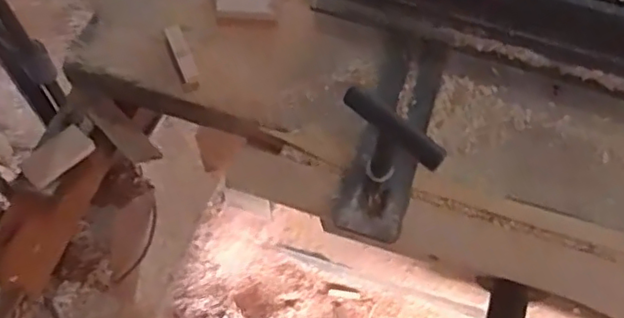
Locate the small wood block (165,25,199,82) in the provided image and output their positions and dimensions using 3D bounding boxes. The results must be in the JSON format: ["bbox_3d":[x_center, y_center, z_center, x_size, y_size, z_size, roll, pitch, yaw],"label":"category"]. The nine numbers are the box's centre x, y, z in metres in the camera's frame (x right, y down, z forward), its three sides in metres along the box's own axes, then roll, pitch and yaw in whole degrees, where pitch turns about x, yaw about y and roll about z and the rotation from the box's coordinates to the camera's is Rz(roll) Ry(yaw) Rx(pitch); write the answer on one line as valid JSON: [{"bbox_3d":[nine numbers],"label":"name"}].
[{"bbox_3d":[-0.141,-0.113,0.678,0.017,0.011,0.077,-21,63,-12],"label":"small wood block"}]

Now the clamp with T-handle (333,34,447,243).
[{"bbox_3d":[0.086,-0.060,0.593,0.089,0.125,0.242,11,62,4],"label":"clamp with T-handle"}]

